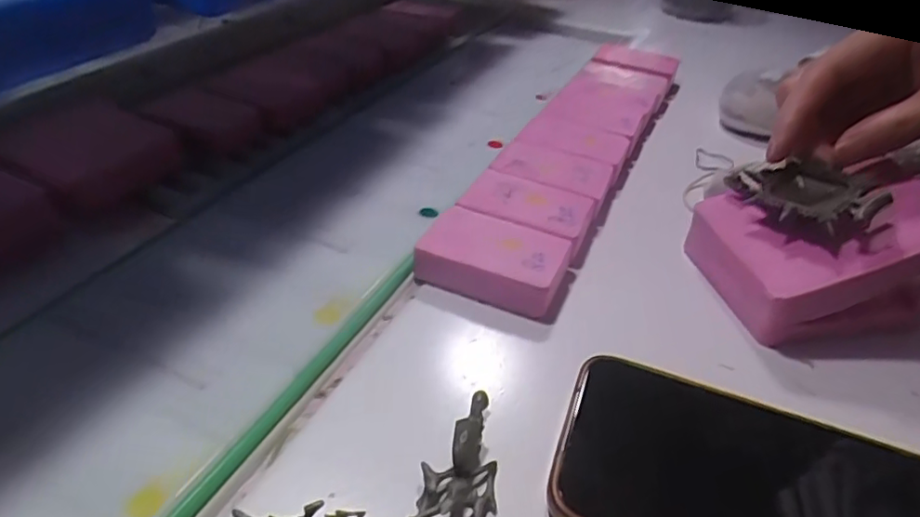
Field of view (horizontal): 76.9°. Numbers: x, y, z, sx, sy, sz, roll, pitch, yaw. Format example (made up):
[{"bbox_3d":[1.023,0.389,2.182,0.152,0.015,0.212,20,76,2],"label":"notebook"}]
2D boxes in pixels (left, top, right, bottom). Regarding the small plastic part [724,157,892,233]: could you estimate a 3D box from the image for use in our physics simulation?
[{"bbox_3d":[0.158,-0.032,0.270,0.033,0.018,0.067,-19,30,-26],"label":"small plastic part"}]

